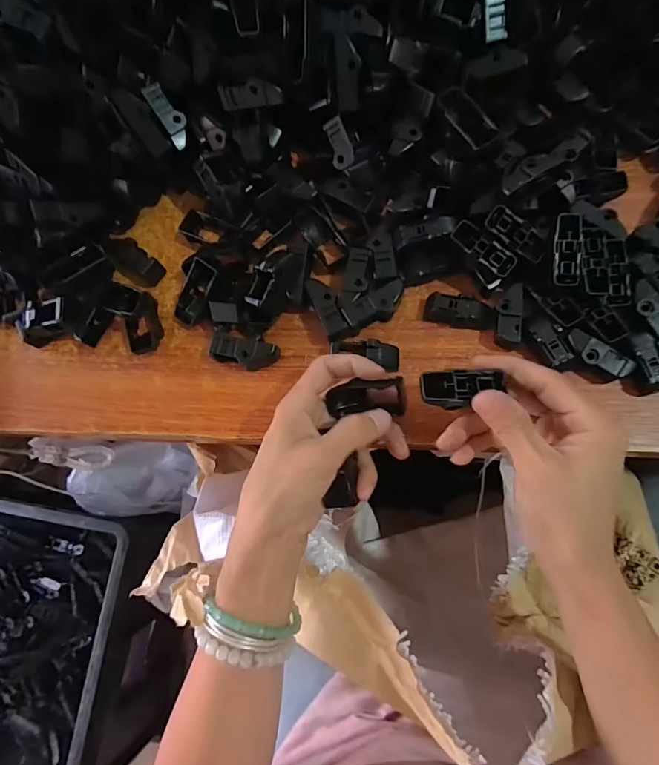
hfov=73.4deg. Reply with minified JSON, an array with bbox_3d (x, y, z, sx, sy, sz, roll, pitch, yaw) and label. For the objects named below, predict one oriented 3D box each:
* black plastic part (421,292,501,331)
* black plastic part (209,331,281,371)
[{"bbox_3d":[0.096,-0.051,0.318,0.051,0.015,0.022,9,78,9],"label":"black plastic part"},{"bbox_3d":[-0.061,-0.021,0.325,0.048,0.023,0.020,13,78,10],"label":"black plastic part"}]

